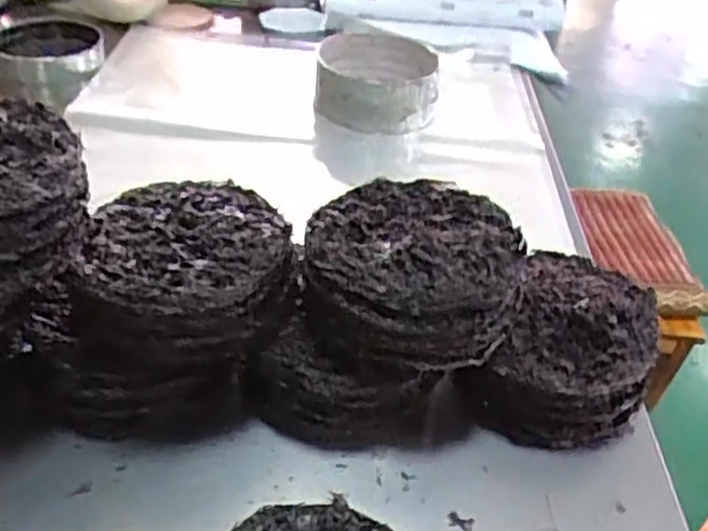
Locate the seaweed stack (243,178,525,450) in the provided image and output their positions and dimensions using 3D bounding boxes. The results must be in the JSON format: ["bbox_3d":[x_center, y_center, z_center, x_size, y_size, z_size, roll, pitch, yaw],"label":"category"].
[{"bbox_3d":[0.041,0.045,0.727,0.209,0.166,0.242,19,40,17],"label":"seaweed stack"}]

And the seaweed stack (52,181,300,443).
[{"bbox_3d":[-0.169,0.039,0.713,0.217,0.162,0.186,1,39,-6],"label":"seaweed stack"}]

